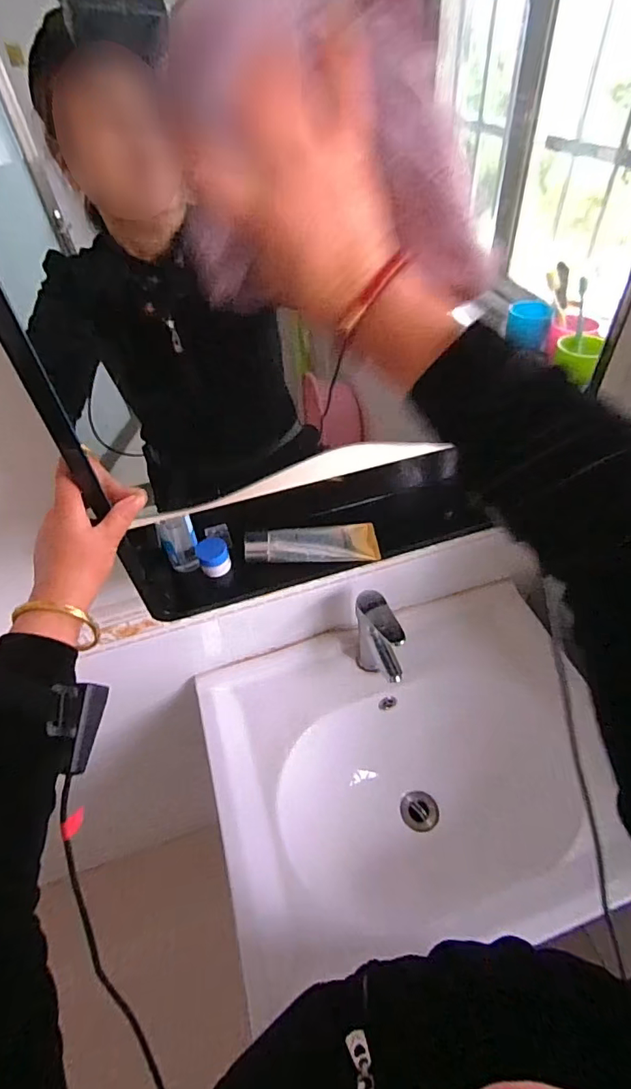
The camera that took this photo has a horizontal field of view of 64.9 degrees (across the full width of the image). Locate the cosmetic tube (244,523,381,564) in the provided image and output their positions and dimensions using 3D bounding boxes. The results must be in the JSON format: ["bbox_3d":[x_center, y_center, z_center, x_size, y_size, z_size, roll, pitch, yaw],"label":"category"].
[{"bbox_3d":[-0.004,-0.005,0.608,0.159,0.042,0.052,-8,47,-3],"label":"cosmetic tube"}]

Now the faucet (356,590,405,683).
[{"bbox_3d":[0.103,0.173,0.782,0.054,0.190,0.118,-20,49,-14],"label":"faucet"}]

